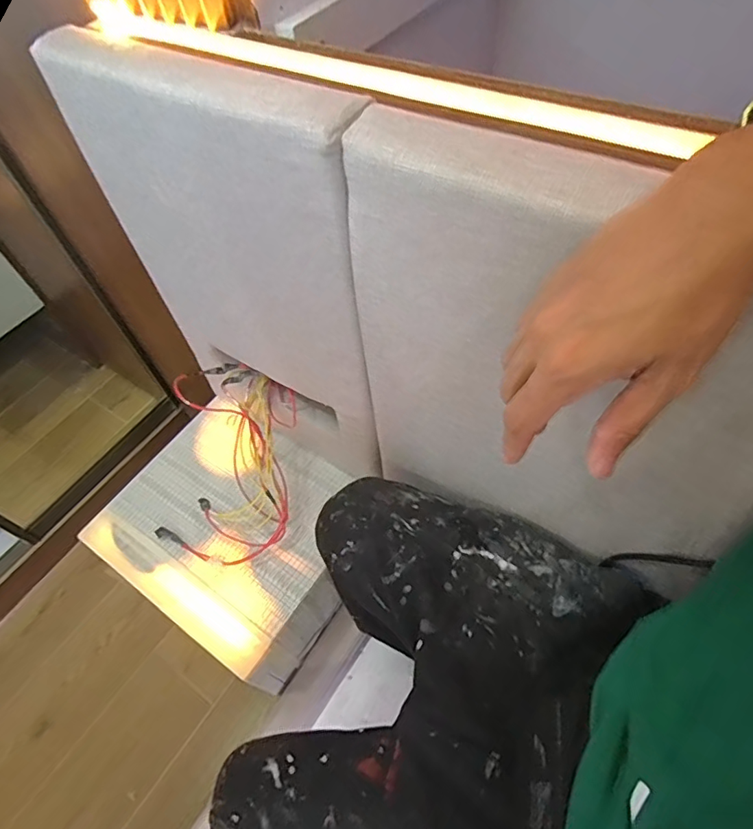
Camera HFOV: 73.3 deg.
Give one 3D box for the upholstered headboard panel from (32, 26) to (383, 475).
[{"bbox_3d":[-0.146,-0.144,0.592,0.358,0.463,0.061,28,62,22],"label":"upholstered headboard panel"}]

